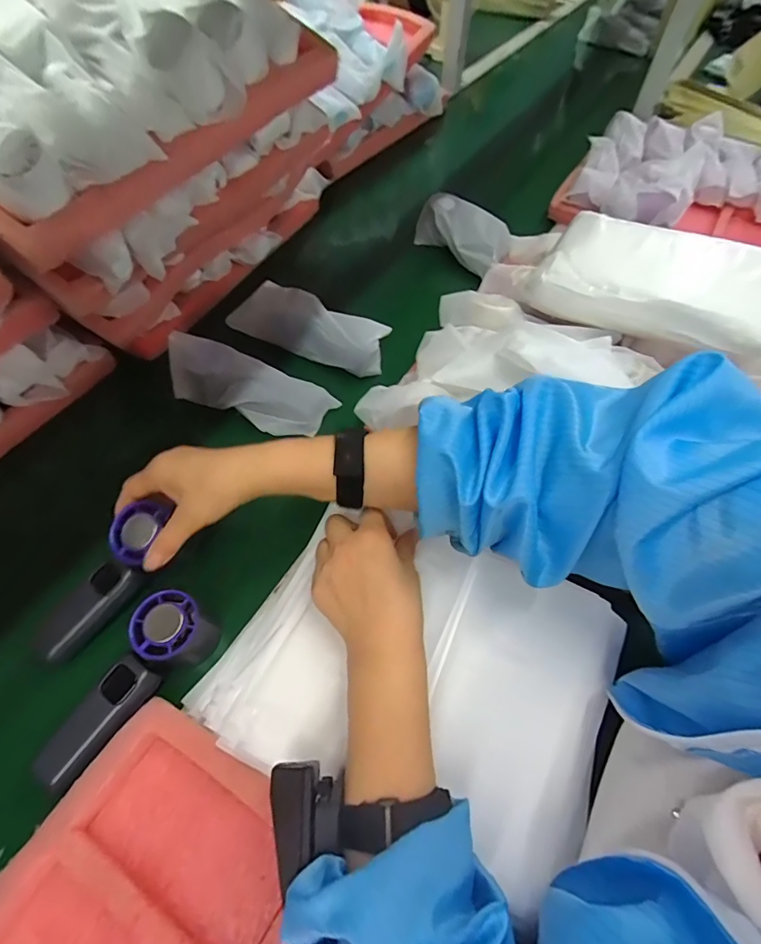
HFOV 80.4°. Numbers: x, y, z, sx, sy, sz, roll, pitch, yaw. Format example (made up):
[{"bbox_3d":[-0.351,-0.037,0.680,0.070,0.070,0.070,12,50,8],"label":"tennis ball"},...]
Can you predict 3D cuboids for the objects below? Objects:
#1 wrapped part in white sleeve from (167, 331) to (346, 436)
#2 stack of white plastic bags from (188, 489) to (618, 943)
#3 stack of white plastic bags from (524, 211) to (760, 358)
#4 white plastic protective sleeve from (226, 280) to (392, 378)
[{"bbox_3d":[-0.153,-0.094,0.521,0.189,0.044,0.068,22,60,0],"label":"wrapped part in white sleeve"},{"bbox_3d":[0.028,0.149,0.361,0.285,0.039,0.217,21,61,15],"label":"stack of white plastic bags"},{"bbox_3d":[0.305,-0.215,0.505,0.233,0.064,0.117,27,61,16],"label":"stack of white plastic bags"},{"bbox_3d":[-0.087,-0.184,0.576,0.196,0.050,0.069,21,59,13],"label":"white plastic protective sleeve"}]

